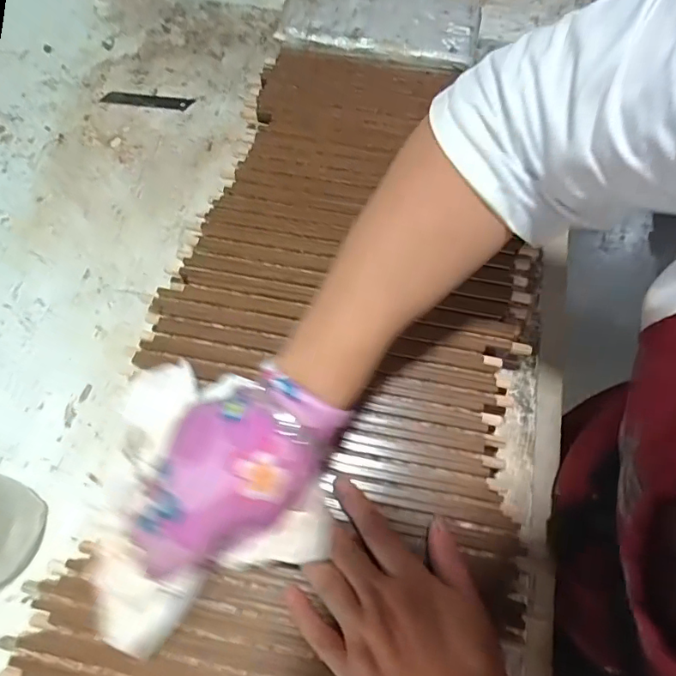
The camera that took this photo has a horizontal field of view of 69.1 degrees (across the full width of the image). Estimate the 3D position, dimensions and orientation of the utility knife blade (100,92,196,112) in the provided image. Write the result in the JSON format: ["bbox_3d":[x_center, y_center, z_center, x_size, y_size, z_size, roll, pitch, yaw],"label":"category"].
[{"bbox_3d":[-0.209,-0.260,0.538,0.099,0.004,0.021,5,66,1],"label":"utility knife blade"}]

